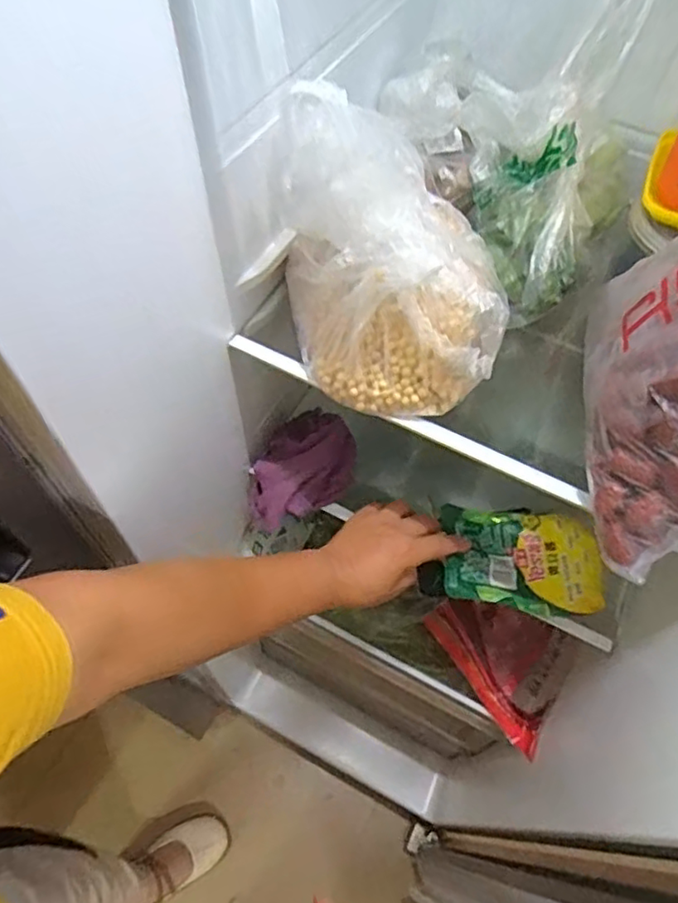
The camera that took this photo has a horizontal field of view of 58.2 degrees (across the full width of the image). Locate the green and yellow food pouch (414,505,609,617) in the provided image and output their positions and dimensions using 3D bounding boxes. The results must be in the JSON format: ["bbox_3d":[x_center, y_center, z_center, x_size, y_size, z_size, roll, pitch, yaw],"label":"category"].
[{"bbox_3d":[0.171,0.103,0.604,0.168,0.020,0.104,8,60,2],"label":"green and yellow food pouch"}]

